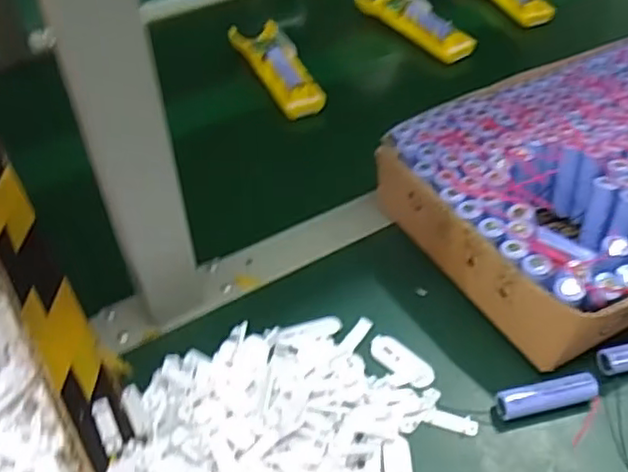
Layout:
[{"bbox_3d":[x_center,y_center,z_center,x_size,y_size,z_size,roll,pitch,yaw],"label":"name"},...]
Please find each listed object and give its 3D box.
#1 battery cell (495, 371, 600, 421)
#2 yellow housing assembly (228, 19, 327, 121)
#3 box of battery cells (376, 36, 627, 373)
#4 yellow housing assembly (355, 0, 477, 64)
[{"bbox_3d":[0.154,0.107,0.431,0.065,0.020,0.018,-7,46,-6],"label":"battery cell"},{"bbox_3d":[-0.041,-0.187,0.717,0.054,0.027,0.158,-19,49,-17],"label":"yellow housing assembly"},{"bbox_3d":[0.275,-0.063,0.553,0.398,0.073,0.226,-24,51,-21],"label":"box of battery cells"},{"bbox_3d":[0.123,-0.261,0.780,0.048,0.035,0.169,-30,53,-26],"label":"yellow housing assembly"}]

